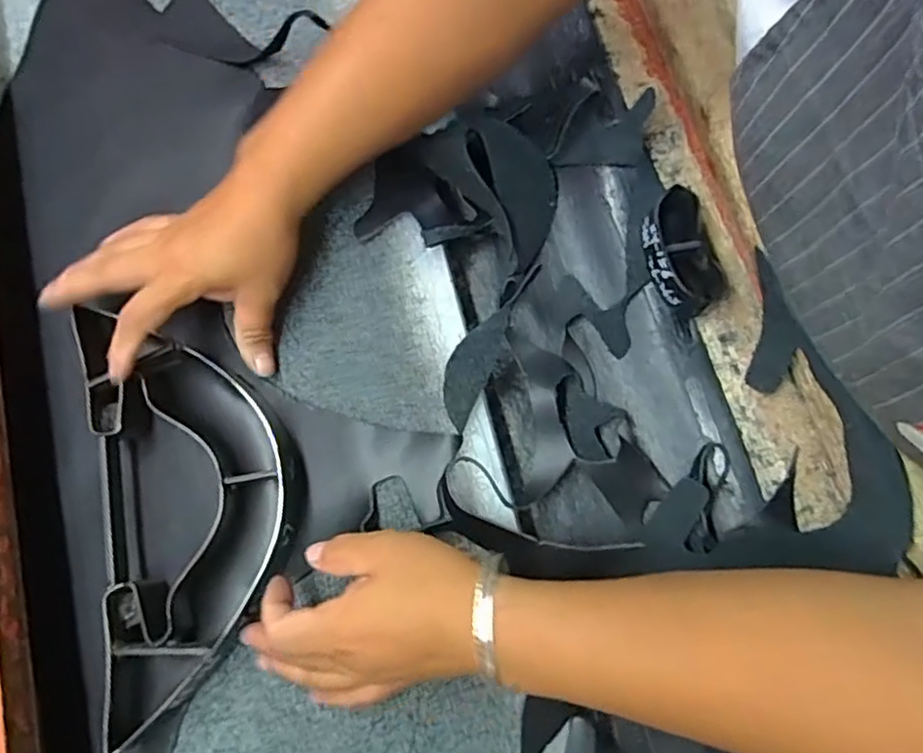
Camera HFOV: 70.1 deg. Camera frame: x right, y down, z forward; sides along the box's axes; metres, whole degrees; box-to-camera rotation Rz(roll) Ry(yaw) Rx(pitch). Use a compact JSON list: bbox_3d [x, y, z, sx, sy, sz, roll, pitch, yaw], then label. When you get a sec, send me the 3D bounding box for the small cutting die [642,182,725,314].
[{"bbox_3d":[0.138,-0.079,0.419,0.034,0.032,0.074,-16,73,-6],"label":"small cutting die"}]

